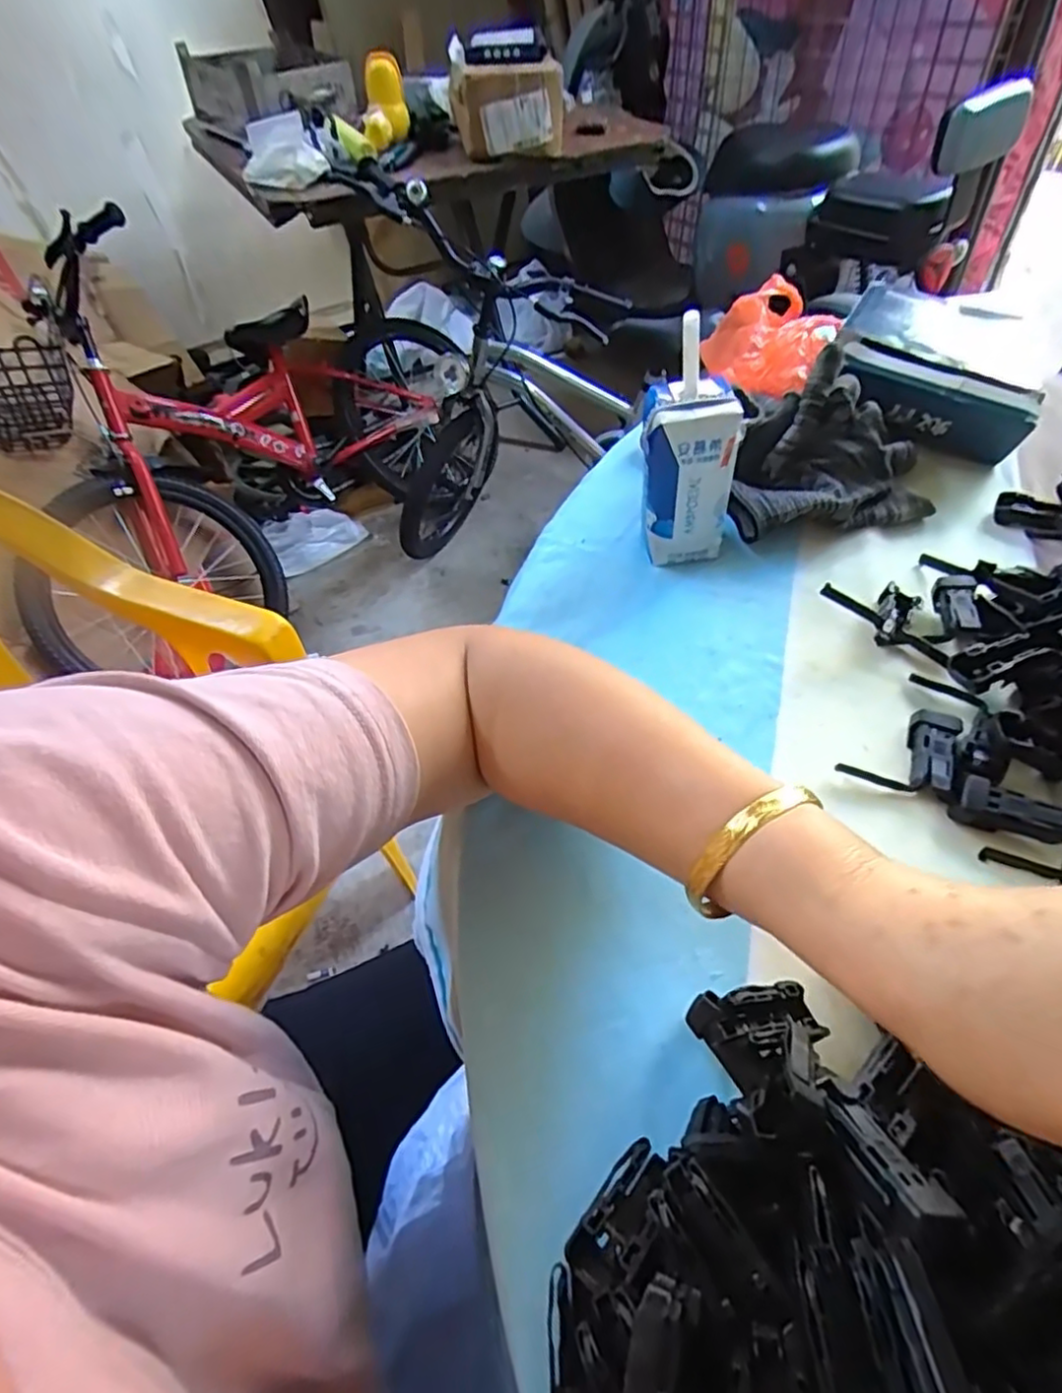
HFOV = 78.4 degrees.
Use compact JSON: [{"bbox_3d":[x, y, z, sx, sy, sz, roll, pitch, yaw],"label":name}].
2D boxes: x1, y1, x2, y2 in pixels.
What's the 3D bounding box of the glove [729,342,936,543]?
[{"bbox_3d":[0.196,-0.159,0.422,0.134,0.072,0.081,-8,52,-1],"label":"glove"}]

